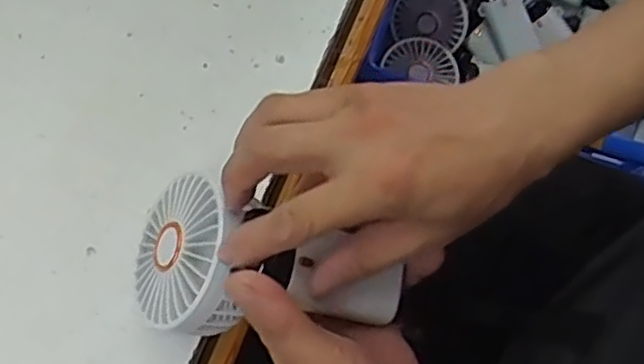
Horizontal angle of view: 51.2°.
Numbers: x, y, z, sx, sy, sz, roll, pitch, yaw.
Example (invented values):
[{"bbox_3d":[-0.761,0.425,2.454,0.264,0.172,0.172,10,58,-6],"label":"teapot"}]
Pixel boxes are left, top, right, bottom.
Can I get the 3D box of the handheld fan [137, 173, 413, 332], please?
[{"bbox_3d":[-0.035,0.045,0.347,0.147,0.060,0.077,13,78,9],"label":"handheld fan"}]

